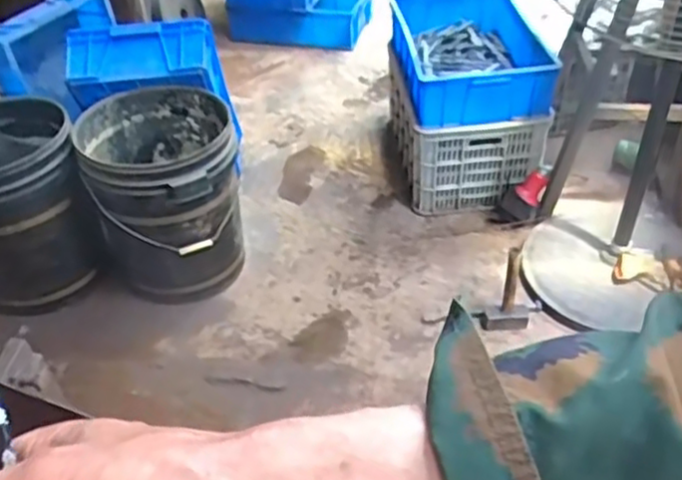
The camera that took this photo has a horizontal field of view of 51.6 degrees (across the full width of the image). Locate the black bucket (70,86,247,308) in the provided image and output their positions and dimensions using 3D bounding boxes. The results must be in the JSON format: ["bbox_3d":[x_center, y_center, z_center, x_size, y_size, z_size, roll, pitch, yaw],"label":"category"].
[{"bbox_3d":[-0.422,-0.085,1.738,0.347,0.428,0.375,-1,40,1],"label":"black bucket"}]

